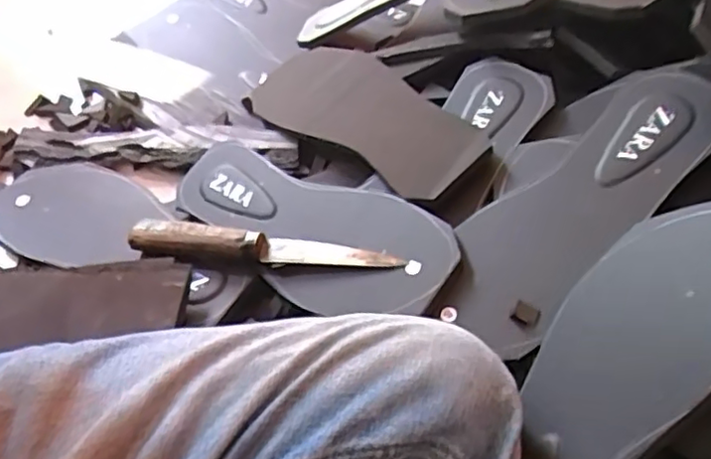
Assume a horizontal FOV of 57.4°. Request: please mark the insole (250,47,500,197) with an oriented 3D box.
[{"bbox_3d":[0.003,-0.103,0.553,0.093,0.015,0.258,-50,48,-8],"label":"insole"}]

